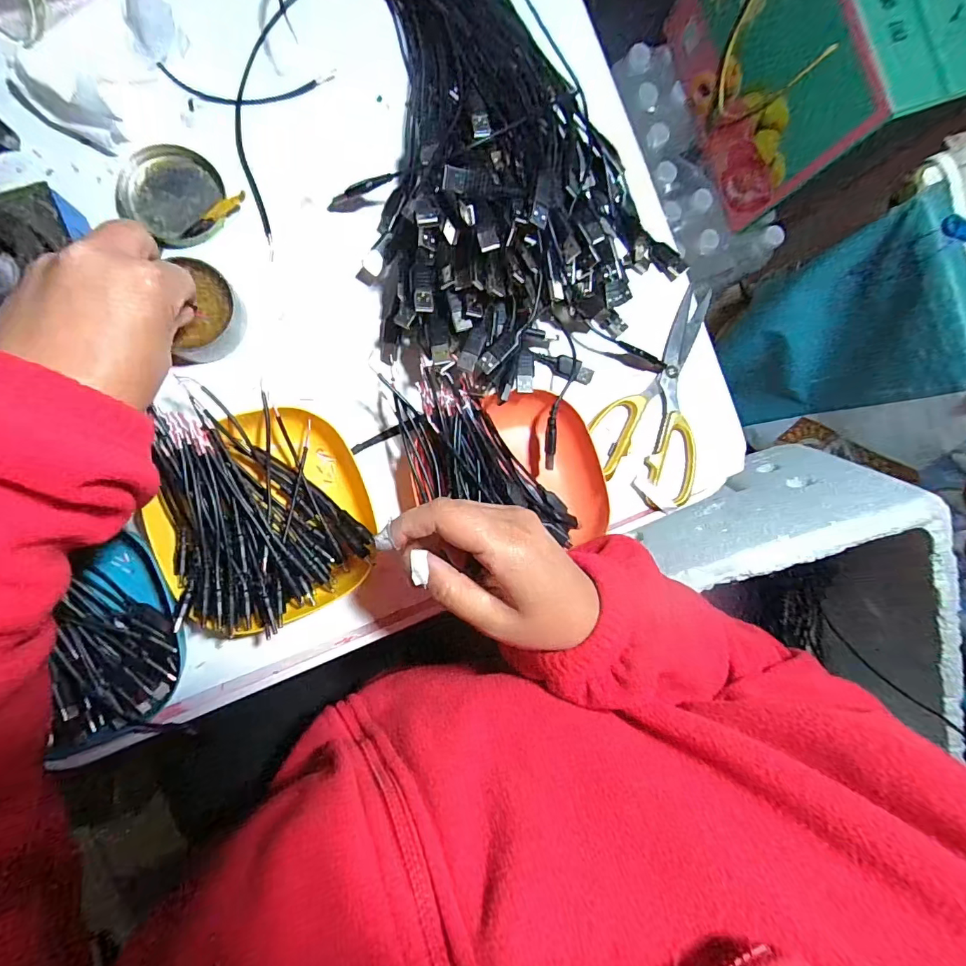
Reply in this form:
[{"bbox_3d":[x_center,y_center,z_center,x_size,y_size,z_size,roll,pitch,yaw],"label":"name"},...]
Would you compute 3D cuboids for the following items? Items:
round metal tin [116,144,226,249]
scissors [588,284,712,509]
[{"bbox_3d":[-0.220,-0.206,0.337,0.071,0.008,0.066,0,91,-9],"label":"round metal tin"},{"bbox_3d":[0.137,-0.071,0.383,0.086,0.015,0.177,5,90,-9],"label":"scissors"}]

